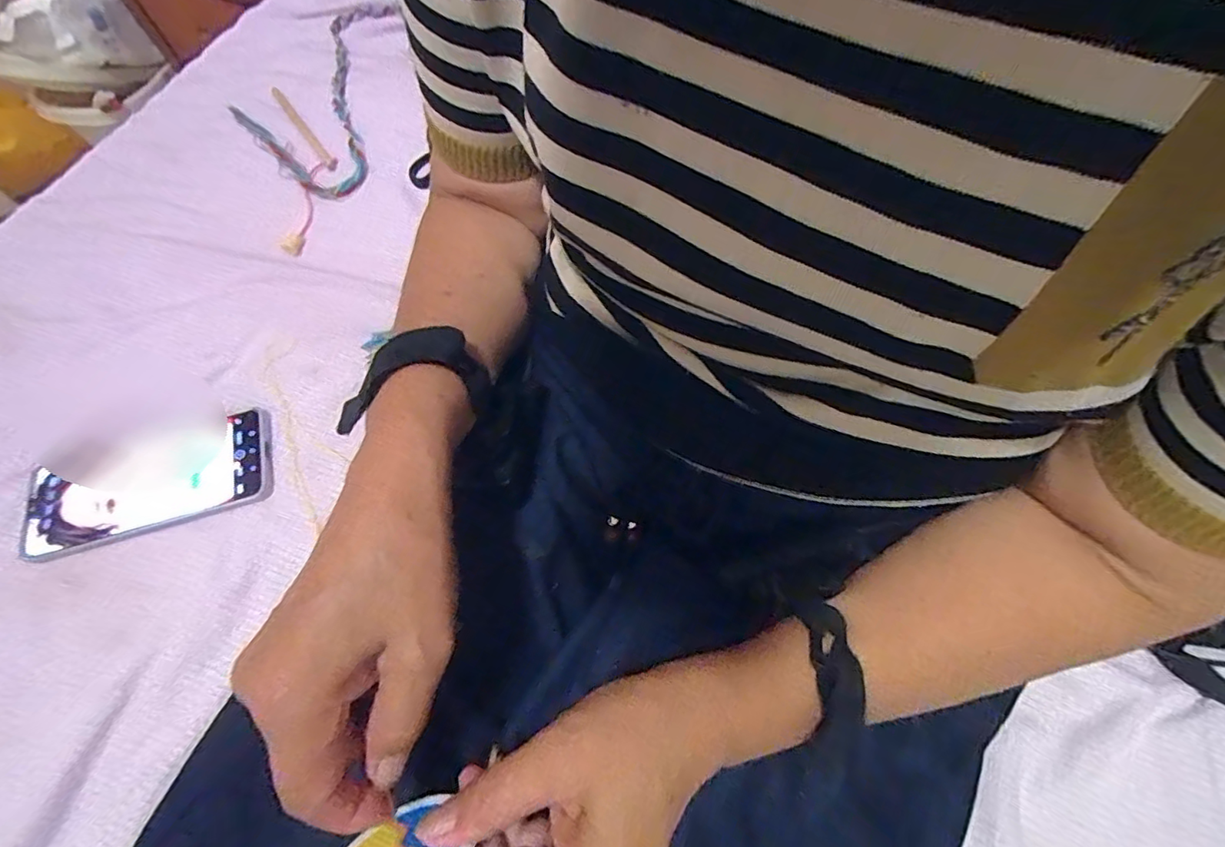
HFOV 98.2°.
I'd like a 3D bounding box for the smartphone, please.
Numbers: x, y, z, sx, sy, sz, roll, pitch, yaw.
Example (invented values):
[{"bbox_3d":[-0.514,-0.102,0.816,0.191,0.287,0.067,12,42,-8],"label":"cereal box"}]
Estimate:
[{"bbox_3d":[-0.338,0.038,0.390,0.161,0.016,0.086,-15,67,-9],"label":"smartphone"}]

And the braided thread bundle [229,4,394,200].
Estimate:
[{"bbox_3d":[-0.321,-0.350,0.563,0.144,0.020,0.299,-4,64,-2],"label":"braided thread bundle"}]

